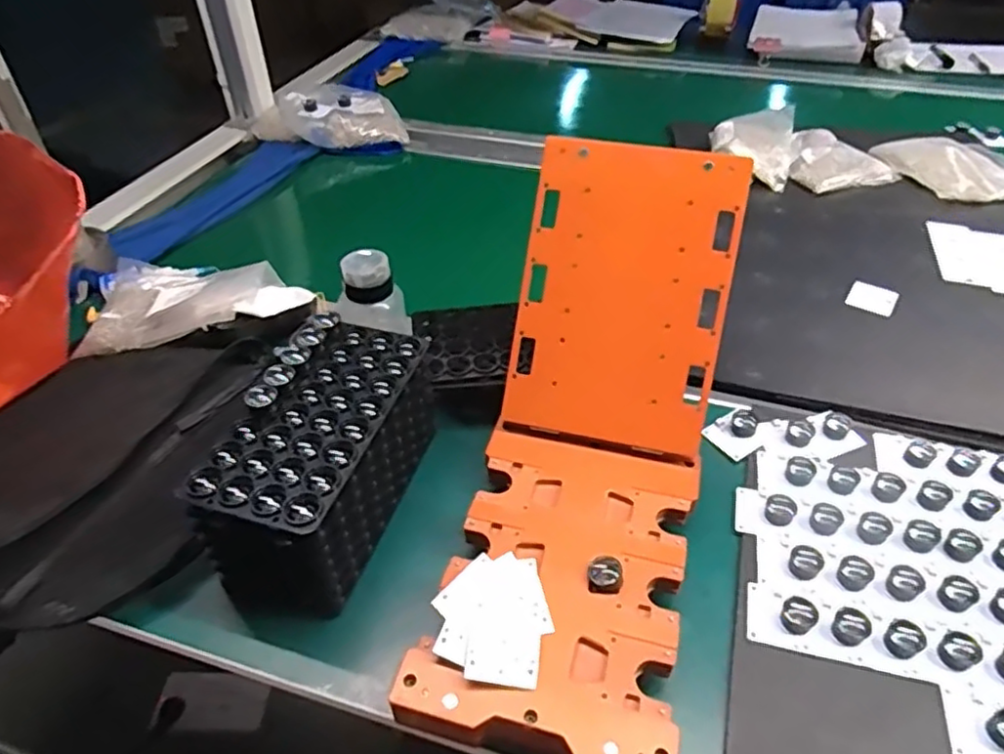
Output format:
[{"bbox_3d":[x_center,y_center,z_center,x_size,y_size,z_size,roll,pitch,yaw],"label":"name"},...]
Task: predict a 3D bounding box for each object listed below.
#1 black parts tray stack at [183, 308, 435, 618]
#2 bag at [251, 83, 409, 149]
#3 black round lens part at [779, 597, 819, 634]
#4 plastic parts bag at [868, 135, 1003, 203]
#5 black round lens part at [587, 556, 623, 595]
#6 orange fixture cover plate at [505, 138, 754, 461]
[{"bbox_3d":[-0.132,0.058,0.498,0.099,0.118,0.198,12,45,13],"label":"black parts tray stack"},{"bbox_3d":[-0.286,-0.417,1.065,0.242,0.058,0.138,-10,43,-9],"label":"bag"},{"bbox_3d":[0.204,0.163,0.445,0.019,0.017,0.019,0,44,0],"label":"black round lens part"},{"bbox_3d":[0.661,-0.306,0.926,0.178,0.024,0.183,-12,44,-12],"label":"plastic parts bag"},{"bbox_3d":[0.071,0.135,0.441,0.023,0.015,0.021,0,44,0],"label":"black round lens part"},{"bbox_3d":[0.096,-0.062,0.516,0.155,0.231,0.006,10,7,11],"label":"orange fixture cover plate"}]

